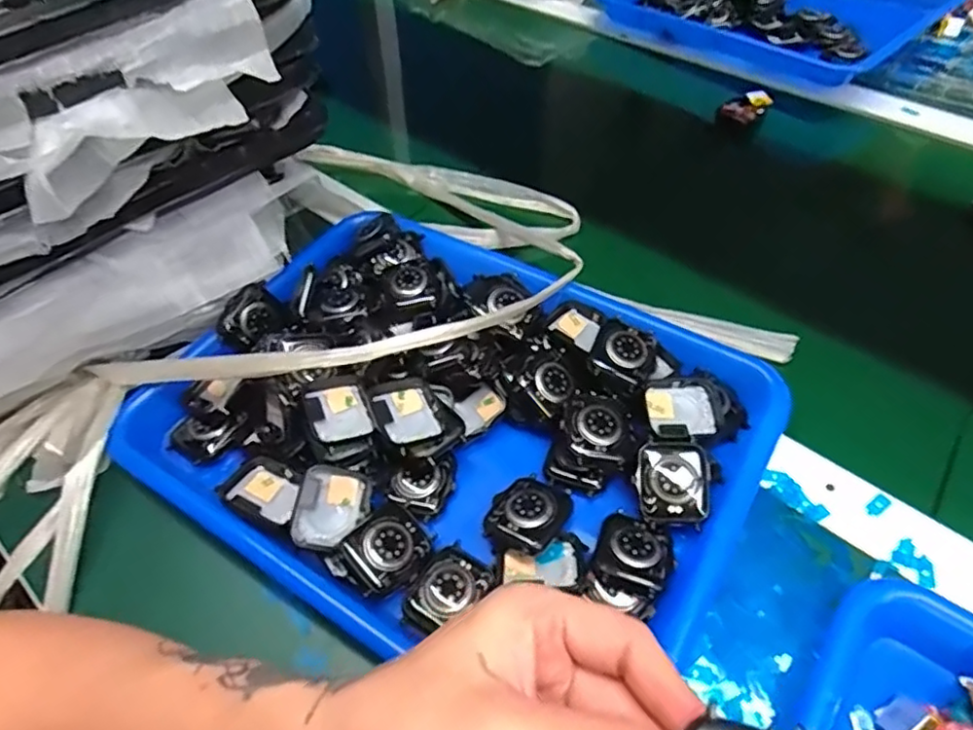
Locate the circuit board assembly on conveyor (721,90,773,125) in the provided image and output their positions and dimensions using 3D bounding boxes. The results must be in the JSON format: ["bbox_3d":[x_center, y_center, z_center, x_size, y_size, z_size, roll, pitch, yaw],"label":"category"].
[{"bbox_3d":[0.253,-0.253,0.599,0.044,0.012,0.031,-36,58,-23],"label":"circuit board assembly on conveyor"}]

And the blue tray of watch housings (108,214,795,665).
[{"bbox_3d":[-0.024,0.028,0.358,0.326,0.041,0.247,27,58,22],"label":"blue tray of watch housings"}]

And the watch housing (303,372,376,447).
[{"bbox_3d":[-0.085,0.025,0.350,0.033,0.007,0.046,-21,54,-13],"label":"watch housing"}]

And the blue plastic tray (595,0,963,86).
[{"bbox_3d":[0.322,-0.420,0.709,0.344,0.047,0.237,36,62,27],"label":"blue plastic tray"}]

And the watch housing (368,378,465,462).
[{"bbox_3d":[-0.040,0.030,0.349,0.039,0.009,0.051,-26,58,-27],"label":"watch housing"}]

